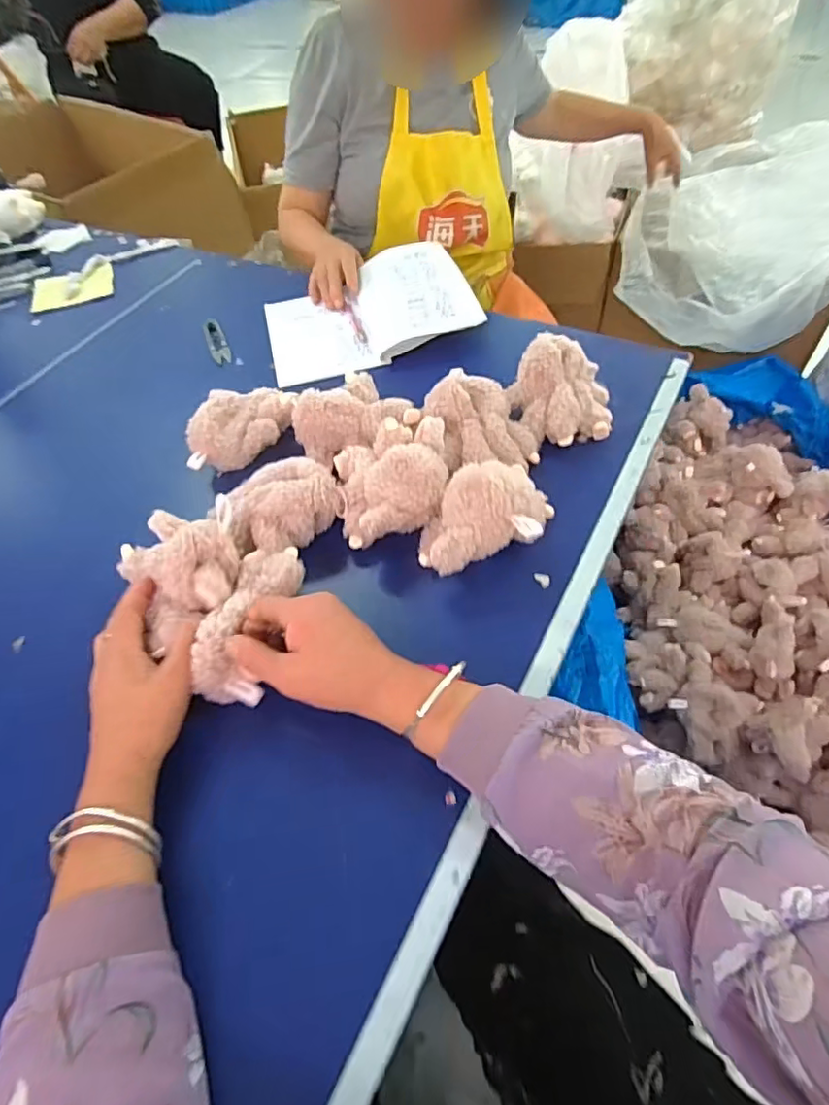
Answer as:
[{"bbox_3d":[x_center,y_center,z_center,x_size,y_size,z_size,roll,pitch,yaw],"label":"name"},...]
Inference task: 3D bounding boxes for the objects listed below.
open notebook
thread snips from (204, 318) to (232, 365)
[{"bbox_3d":[-0.065,-0.324,0.773,0.264,0.052,0.193,-15,53,-6],"label":"open notebook"},{"bbox_3d":[-0.267,-0.286,0.785,0.027,0.012,0.100,-21,54,-10],"label":"thread snips"}]

